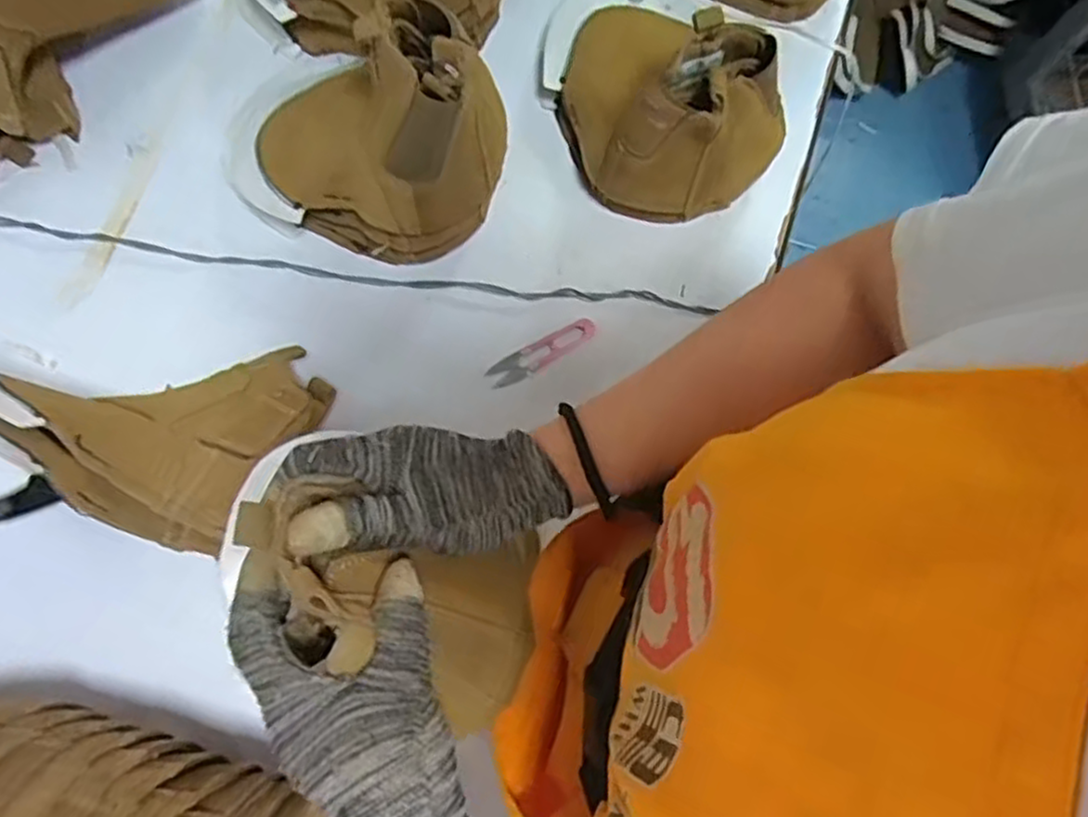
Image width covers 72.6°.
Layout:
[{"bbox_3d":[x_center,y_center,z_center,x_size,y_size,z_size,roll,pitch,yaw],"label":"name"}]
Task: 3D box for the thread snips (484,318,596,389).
[{"bbox_3d":[-0.001,-0.048,0.645,0.101,0.009,0.024,-27,80,-7],"label":"thread snips"}]

